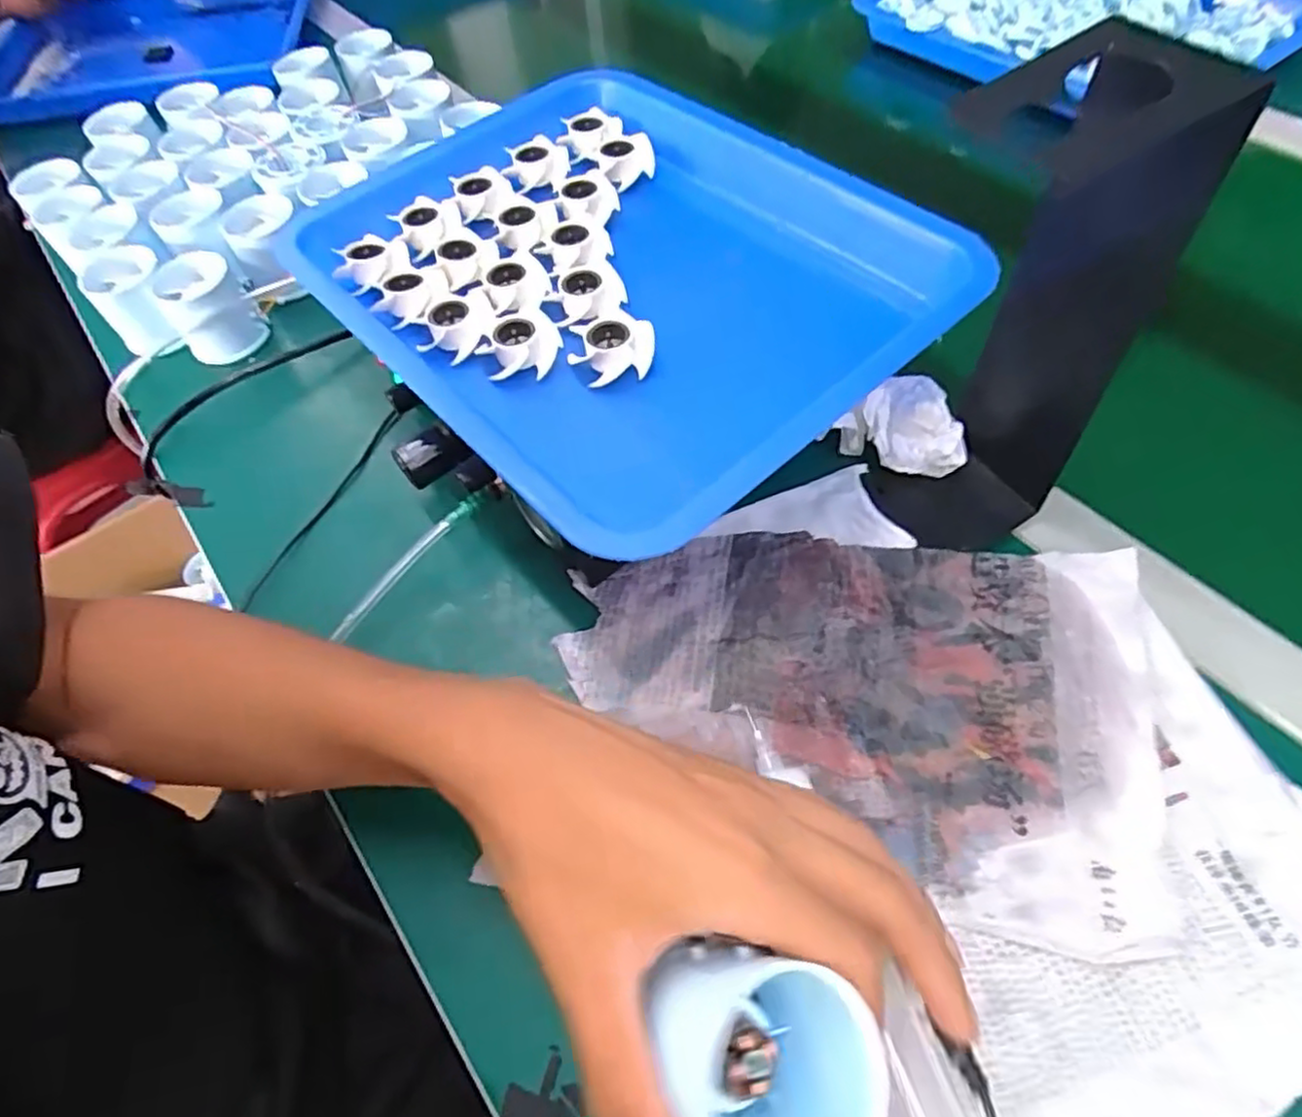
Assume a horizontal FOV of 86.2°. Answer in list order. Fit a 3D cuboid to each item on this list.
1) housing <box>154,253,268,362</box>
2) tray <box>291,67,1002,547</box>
[{"bbox_3d":[-0.311,-0.178,0.488,0.051,0.043,0.055,-34,61,-16],"label":"housing"},{"bbox_3d":[-0.017,-0.162,0.387,0.268,0.034,0.325,-39,63,-18],"label":"tray"}]

